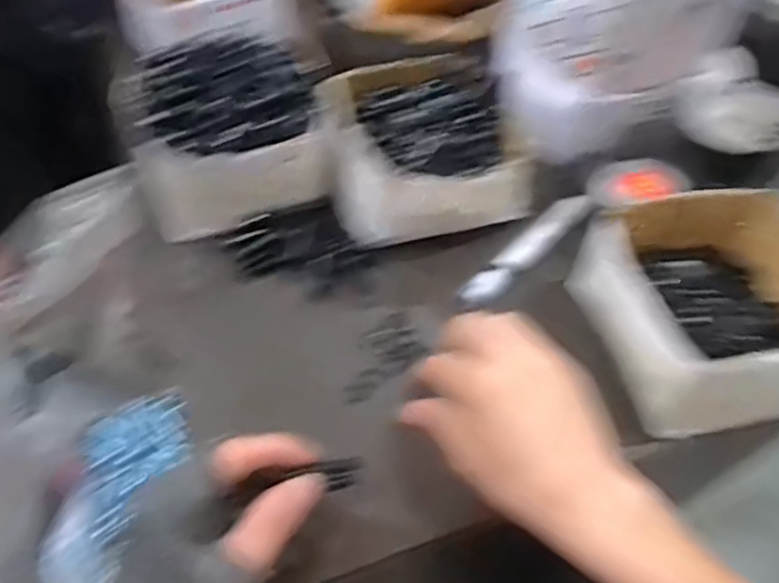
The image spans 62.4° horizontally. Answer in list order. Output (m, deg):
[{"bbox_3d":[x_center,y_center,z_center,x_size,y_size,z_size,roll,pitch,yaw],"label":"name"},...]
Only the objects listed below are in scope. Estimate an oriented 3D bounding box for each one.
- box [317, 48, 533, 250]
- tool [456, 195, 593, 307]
[{"bbox_3d":[0.029,-0.119,0.530,0.149,0.065,0.152,-10,53,-12],"label":"box"},{"bbox_3d":[0.104,-0.033,0.497,0.028,0.018,0.138,39,63,24],"label":"tool"}]

